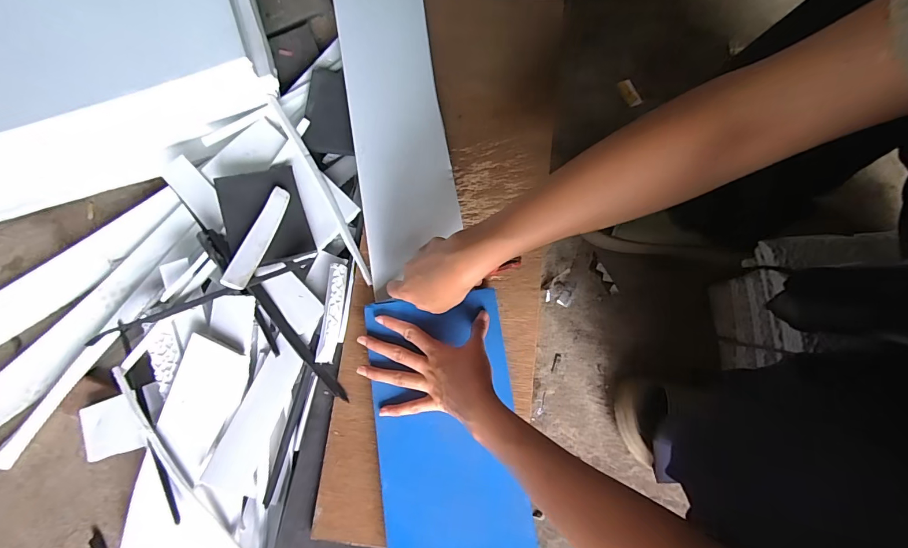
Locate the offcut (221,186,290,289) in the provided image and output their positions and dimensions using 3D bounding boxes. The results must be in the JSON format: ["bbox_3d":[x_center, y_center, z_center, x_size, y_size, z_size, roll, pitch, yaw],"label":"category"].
[{"bbox_3d":[-0.227,-0.044,0.468,0.025,0.006,0.131,25,67,-17],"label":"offcut"}]

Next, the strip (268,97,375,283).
[{"bbox_3d":[-0.171,-0.113,0.509,0.015,0.010,0.284,-29,79,-5],"label":"strip"}]

